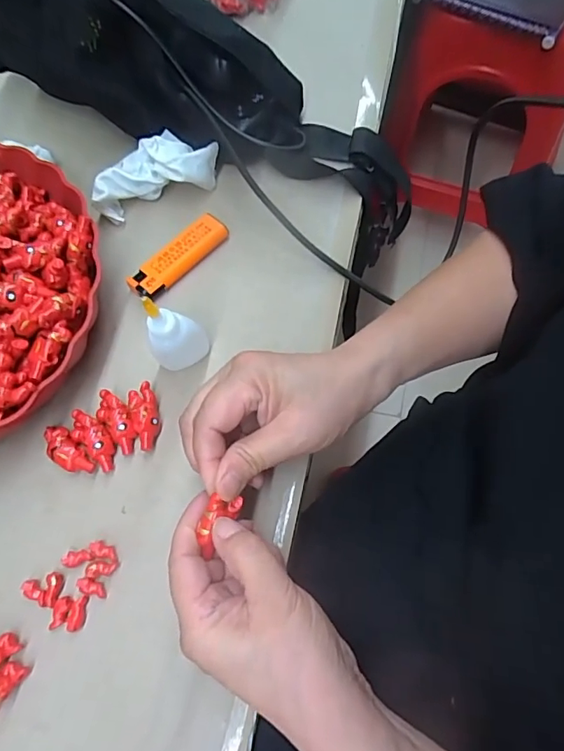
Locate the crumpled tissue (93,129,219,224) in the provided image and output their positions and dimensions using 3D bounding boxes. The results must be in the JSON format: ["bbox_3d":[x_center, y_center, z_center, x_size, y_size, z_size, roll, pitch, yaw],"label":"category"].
[{"bbox_3d":[-0.097,-0.157,0.375,0.099,0.040,0.049,-17,69,-3],"label":"crumpled tissue"}]

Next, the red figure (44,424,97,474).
[{"bbox_3d":[-0.135,0.049,0.310,0.040,0.018,0.018,38,77,16],"label":"red figure"}]

